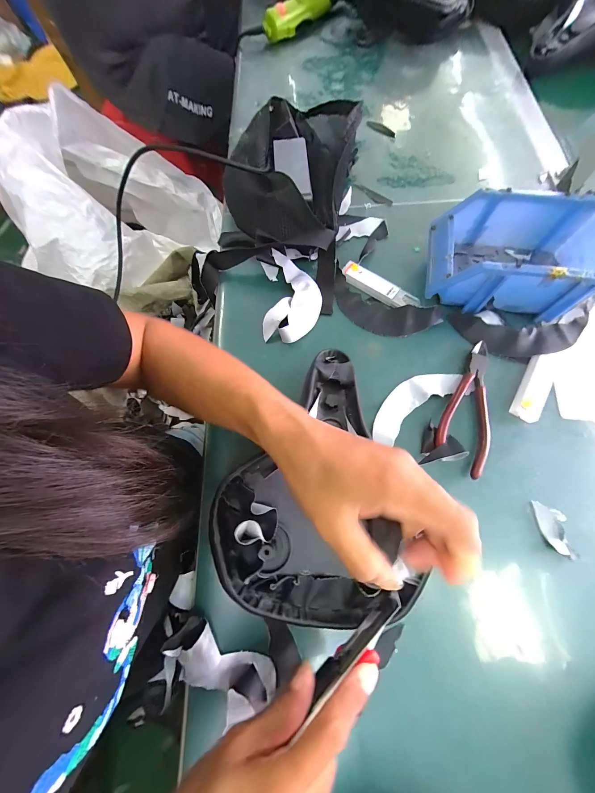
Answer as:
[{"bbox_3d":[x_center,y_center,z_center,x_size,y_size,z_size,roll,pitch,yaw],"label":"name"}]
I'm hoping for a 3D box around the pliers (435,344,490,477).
[{"bbox_3d":[0.198,0.009,0.316,0.055,0.011,0.151,27,74,11],"label":"pliers"}]

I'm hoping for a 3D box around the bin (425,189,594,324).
[{"bbox_3d":[0.252,-0.164,0.336,0.174,0.078,0.116,8,71,5],"label":"bin"}]

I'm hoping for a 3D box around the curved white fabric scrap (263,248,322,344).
[{"bbox_3d":[-0.004,-0.130,0.366,0.068,0.024,0.127,5,71,4],"label":"curved white fabric scrap"}]

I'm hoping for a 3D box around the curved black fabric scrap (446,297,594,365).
[{"bbox_3d":[0.276,-0.078,0.338,0.167,0.013,0.071,-2,72,1],"label":"curved black fabric scrap"}]

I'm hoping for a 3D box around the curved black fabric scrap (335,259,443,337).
[{"bbox_3d":[0.102,-0.117,0.363,0.147,0.010,0.067,33,76,13],"label":"curved black fabric scrap"}]

